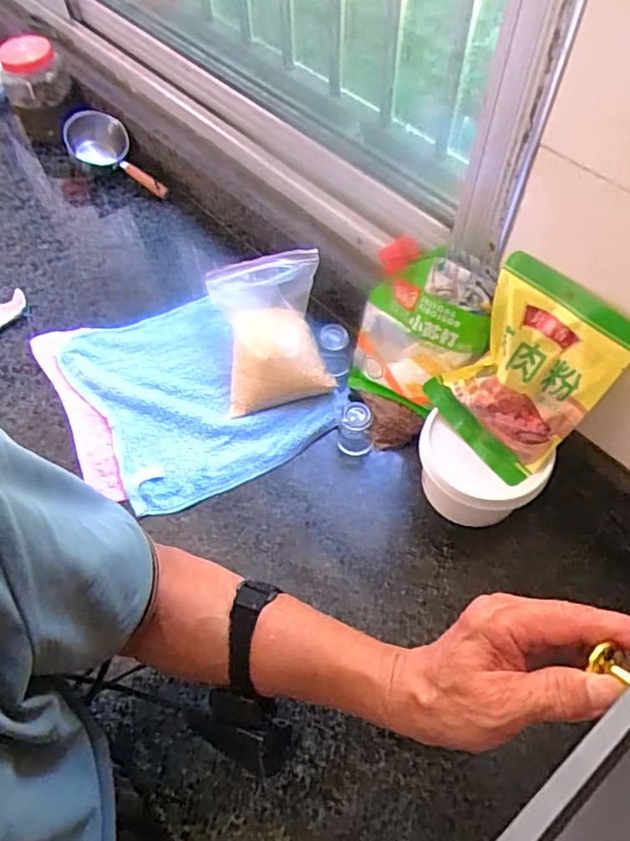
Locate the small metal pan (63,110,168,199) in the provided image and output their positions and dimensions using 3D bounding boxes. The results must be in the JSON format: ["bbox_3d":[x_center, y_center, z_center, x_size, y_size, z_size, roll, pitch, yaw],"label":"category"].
[{"bbox_3d":[-0.335,-0.428,0.938,0.091,0.077,0.214,-35,65,-18],"label":"small metal pan"}]

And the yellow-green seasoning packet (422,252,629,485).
[{"bbox_3d":[0.192,-0.044,0.539,0.031,0.181,0.133,-22,59,-45],"label":"yellow-green seasoning packet"}]

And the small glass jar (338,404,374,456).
[{"bbox_3d":[0.047,0.008,0.666,0.039,0.054,0.045,-2,59,0],"label":"small glass jar"}]

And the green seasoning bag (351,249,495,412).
[{"bbox_3d":[0.111,-0.089,0.623,0.130,0.193,0.031,34,50,18],"label":"green seasoning bag"}]

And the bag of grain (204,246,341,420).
[{"bbox_3d":[-0.054,-0.113,0.712,0.137,0.088,0.184,-11,60,-5],"label":"bag of grain"}]

